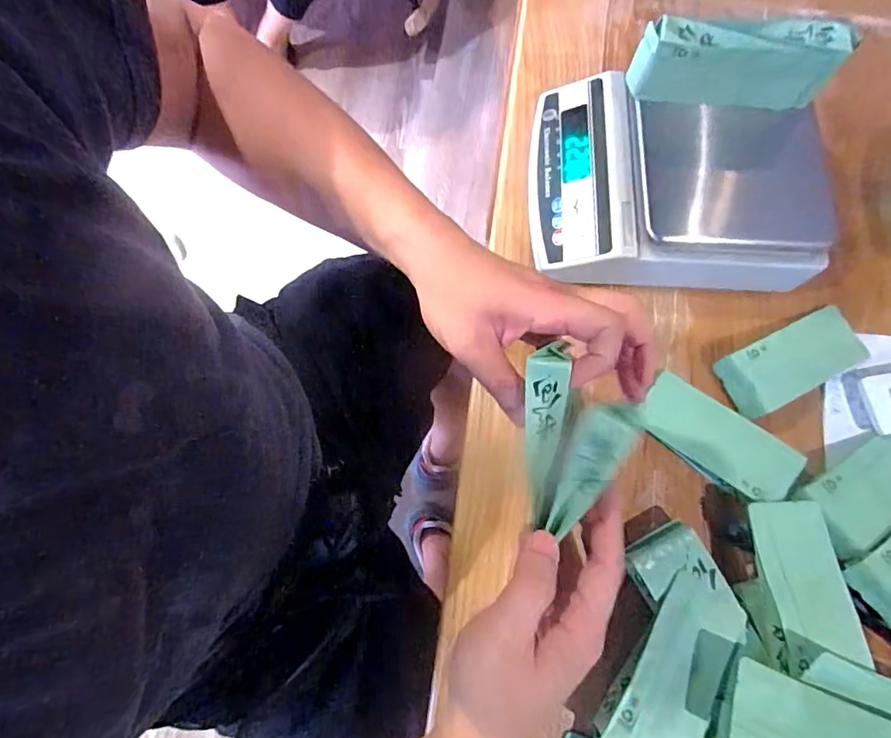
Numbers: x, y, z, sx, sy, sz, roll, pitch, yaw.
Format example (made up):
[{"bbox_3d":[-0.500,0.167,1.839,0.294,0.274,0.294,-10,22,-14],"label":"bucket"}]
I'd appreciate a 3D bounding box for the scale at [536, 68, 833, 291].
[{"bbox_3d":[0.203,-0.168,0.453,0.248,0.081,0.193,5,76,1],"label":"scale"}]

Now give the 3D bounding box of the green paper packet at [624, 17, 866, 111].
[{"bbox_3d":[0.229,-0.241,0.405,0.152,0.056,0.031,3,76,0],"label":"green paper packet"}]

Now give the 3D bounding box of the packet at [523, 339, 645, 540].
[{"bbox_3d":[0.074,0.038,0.283,0.053,0.037,0.098,-1,76,-1],"label":"packet"}]

